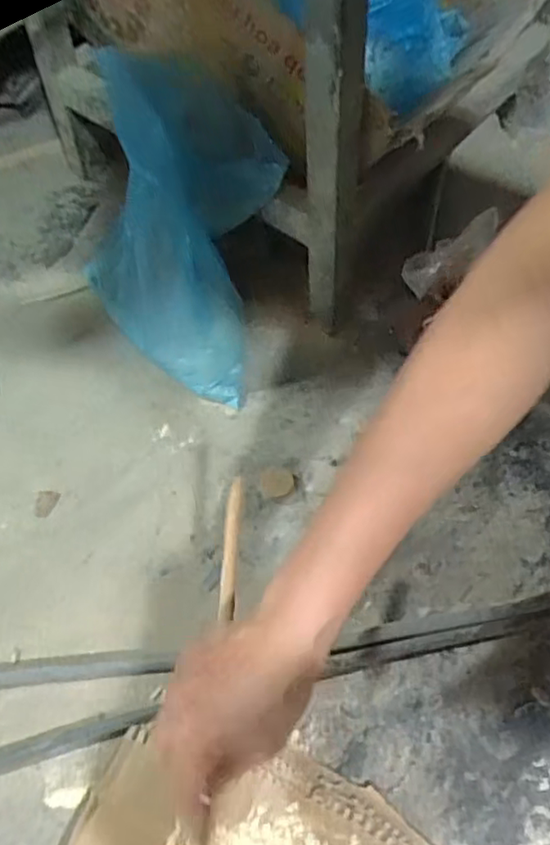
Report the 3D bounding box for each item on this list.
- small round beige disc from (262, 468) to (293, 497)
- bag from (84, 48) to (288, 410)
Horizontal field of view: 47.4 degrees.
[{"bbox_3d":[0.002,0.052,0.543,0.027,0.006,0.026,-1,61,2],"label":"small round beige disc"},{"bbox_3d":[-0.092,-0.153,0.524,0.166,0.123,0.265,8,103,7],"label":"bag"}]

